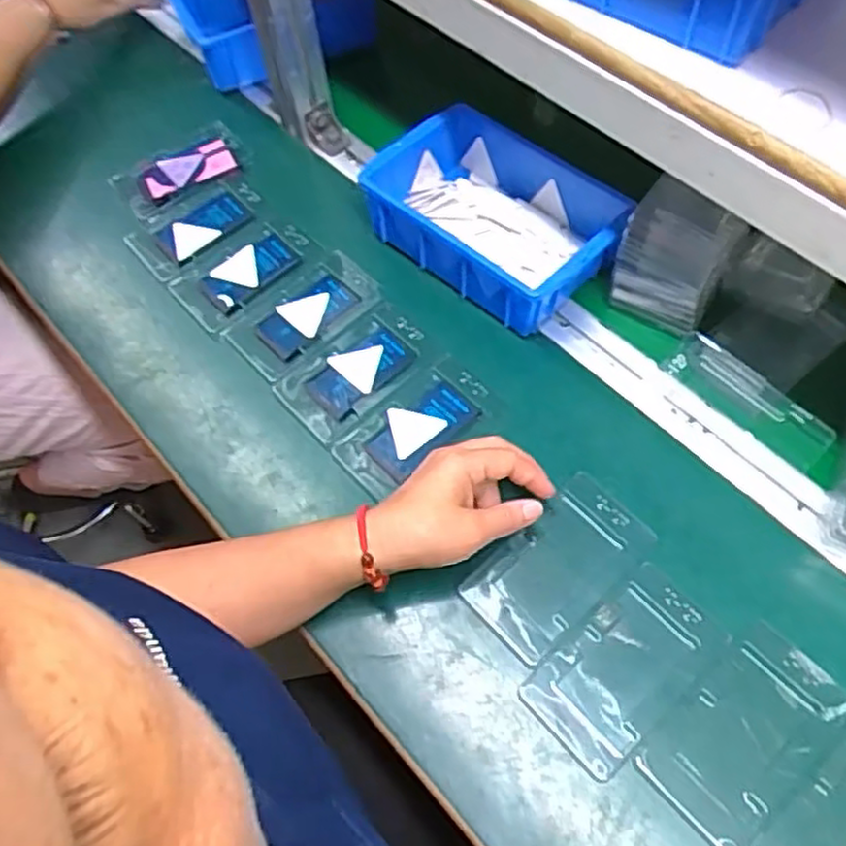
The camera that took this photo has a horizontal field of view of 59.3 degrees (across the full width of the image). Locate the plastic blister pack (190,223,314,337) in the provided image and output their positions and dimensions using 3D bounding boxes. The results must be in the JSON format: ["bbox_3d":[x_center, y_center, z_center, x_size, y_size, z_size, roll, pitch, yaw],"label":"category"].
[{"bbox_3d":[-0.159,-0.135,0.675,0.121,0.017,0.075,-39,65,-18],"label":"plastic blister pack"}]

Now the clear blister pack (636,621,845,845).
[{"bbox_3d":[0.201,0.193,0.462,0.126,0.013,0.071,-39,65,-18],"label":"clear blister pack"}]

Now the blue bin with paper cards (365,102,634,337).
[{"bbox_3d":[0.065,-0.178,0.642,0.204,0.065,0.139,38,69,22],"label":"blue bin with paper cards"}]

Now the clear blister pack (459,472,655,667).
[{"bbox_3d":[0.094,0.097,0.519,0.127,0.010,0.073,-39,65,-18],"label":"clear blister pack"}]

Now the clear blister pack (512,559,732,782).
[{"bbox_3d":[0.132,0.159,0.484,0.126,0.012,0.073,-38,65,-18],"label":"clear blister pack"}]

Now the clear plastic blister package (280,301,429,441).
[{"bbox_3d":[-0.054,-0.041,0.610,0.122,0.014,0.074,-38,65,-17],"label":"clear plastic blister package"}]

